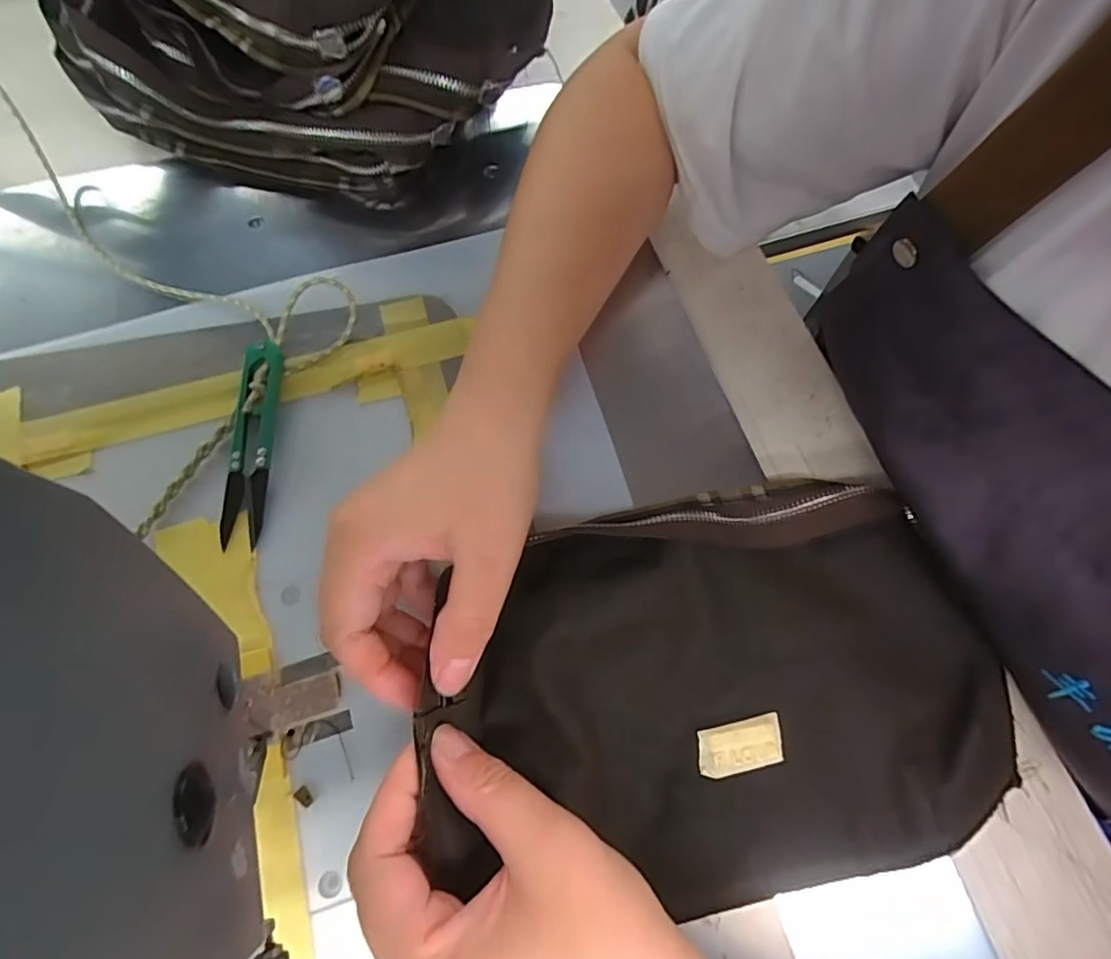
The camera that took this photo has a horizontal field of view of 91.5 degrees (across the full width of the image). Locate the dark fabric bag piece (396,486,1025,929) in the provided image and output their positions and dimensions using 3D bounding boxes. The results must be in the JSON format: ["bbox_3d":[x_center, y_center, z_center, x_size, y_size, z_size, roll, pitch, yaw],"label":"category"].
[{"bbox_3d":[0.068,0.080,0.216,0.227,0.043,0.154,-11,70,-3],"label":"dark fabric bag piece"}]

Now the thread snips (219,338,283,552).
[{"bbox_3d":[-0.152,-0.021,0.270,0.021,0.013,0.104,-1,70,0],"label":"thread snips"}]

